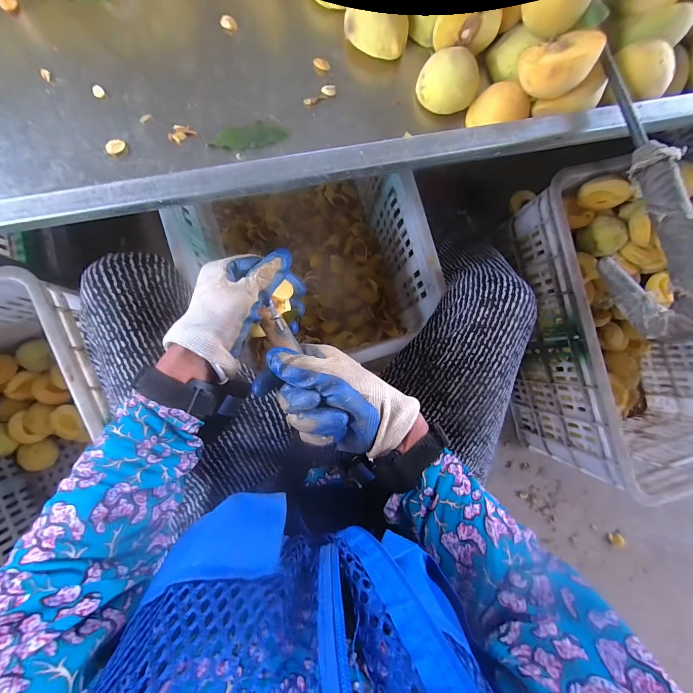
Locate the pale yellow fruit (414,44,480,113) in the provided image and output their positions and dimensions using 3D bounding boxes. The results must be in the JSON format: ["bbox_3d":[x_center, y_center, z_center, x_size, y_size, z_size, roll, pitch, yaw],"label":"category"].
[{"bbox_3d":[0.105,-0.273,0.330,0.060,0.035,0.050,26,86,-4],"label":"pale yellow fruit"}]

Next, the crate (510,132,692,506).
[{"bbox_3d":[0.548,-0.045,0.626,0.397,0.260,0.525,-10,89,-5],"label":"crate"}]

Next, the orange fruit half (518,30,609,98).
[{"bbox_3d":[0.197,-0.262,0.295,0.062,0.030,0.062,-14,55,9],"label":"orange fruit half"}]

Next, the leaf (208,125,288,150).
[{"bbox_3d":[-0.099,-0.213,0.323,0.077,0.004,0.022,-11,89,-5],"label":"leaf"}]

